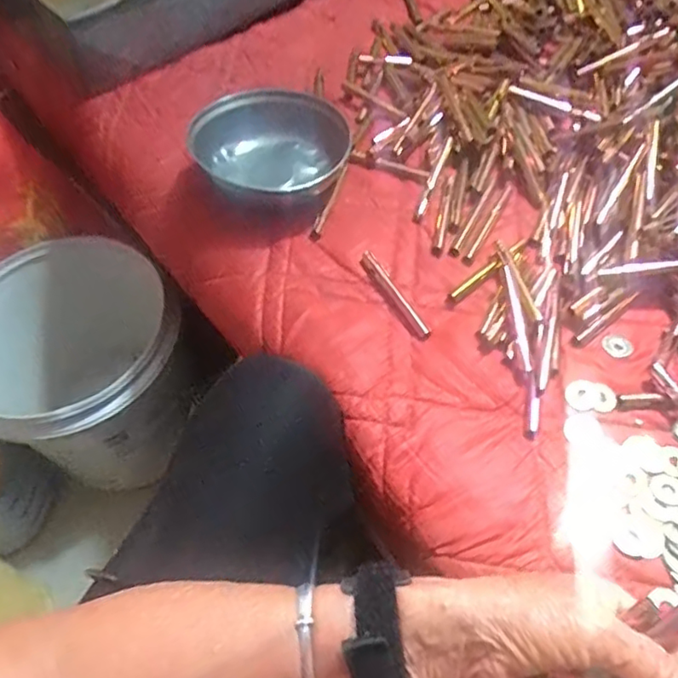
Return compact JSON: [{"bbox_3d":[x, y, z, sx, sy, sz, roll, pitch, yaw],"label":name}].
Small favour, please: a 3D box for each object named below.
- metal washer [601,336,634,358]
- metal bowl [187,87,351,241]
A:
[{"bbox_3d":[0.208,0.005,0.445,0.021,0.004,0.017,-7,56,0],"label":"metal washer"},{"bbox_3d":[-0.055,-0.170,0.537,0.140,0.046,0.149,-29,59,-14],"label":"metal bowl"}]

